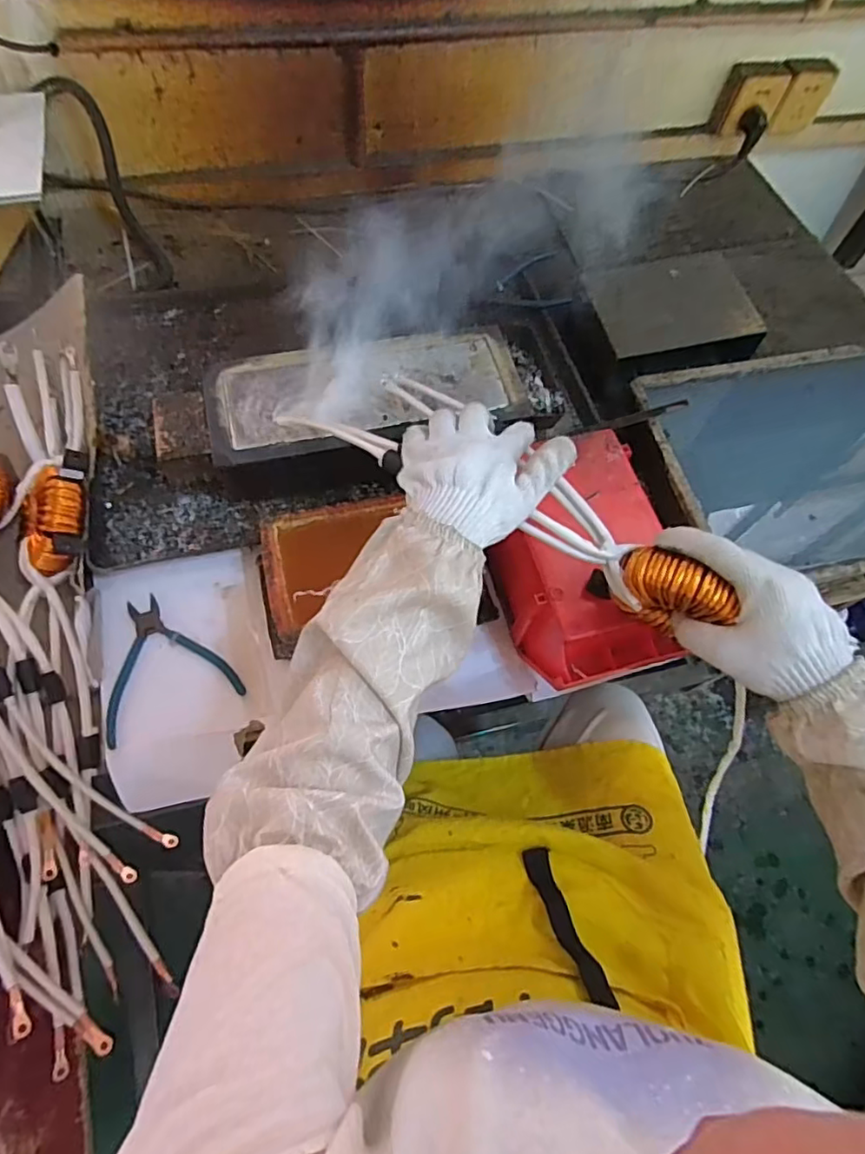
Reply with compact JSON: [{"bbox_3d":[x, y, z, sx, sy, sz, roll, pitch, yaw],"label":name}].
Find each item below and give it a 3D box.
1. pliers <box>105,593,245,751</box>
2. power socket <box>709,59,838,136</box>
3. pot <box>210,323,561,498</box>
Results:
[{"bbox_3d":[-0.269,0.080,0.587,0.124,0.008,0.133,-24,68,-15],"label":"pliers"},{"bbox_3d":[0.560,-0.773,0.969,0.185,0.087,0.048,-15,66,-11],"label":"power socket"},{"bbox_3d":[-0.051,-0.191,0.681,0.381,0.078,0.153,-12,65,-10],"label":"pot"}]

